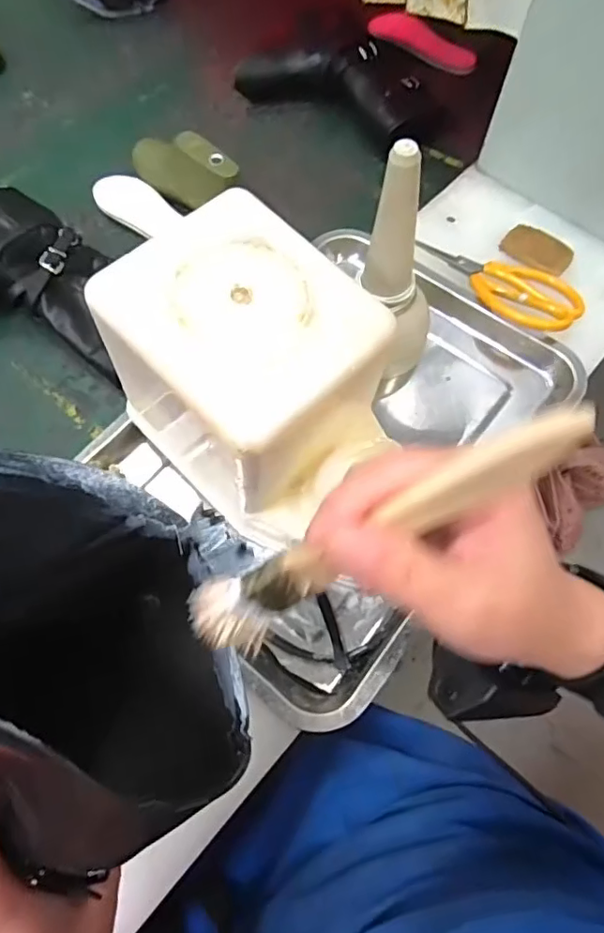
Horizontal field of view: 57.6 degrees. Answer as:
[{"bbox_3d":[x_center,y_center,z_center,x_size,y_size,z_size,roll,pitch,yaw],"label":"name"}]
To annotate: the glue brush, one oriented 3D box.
[{"bbox_3d":[0.023,0.023,0.178,0.141,0.019,0.023,-32,66,21],"label":"glue brush"}]

